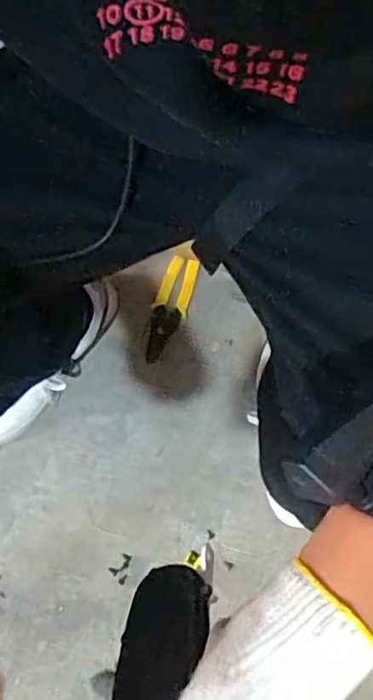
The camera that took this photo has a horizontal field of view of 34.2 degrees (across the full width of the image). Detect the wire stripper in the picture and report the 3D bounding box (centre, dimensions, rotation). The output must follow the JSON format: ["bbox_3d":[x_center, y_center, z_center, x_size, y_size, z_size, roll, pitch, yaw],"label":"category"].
[{"bbox_3d":[-0.024,-0.058,0.879,0.049,0.013,0.156,14,80,4],"label":"wire stripper"}]

